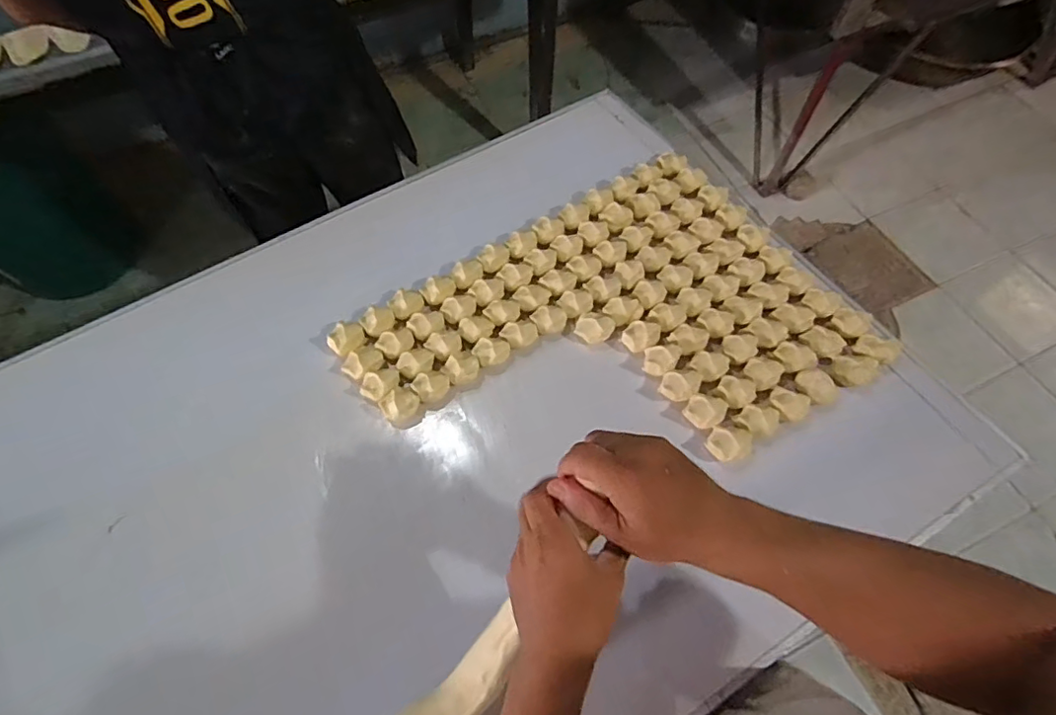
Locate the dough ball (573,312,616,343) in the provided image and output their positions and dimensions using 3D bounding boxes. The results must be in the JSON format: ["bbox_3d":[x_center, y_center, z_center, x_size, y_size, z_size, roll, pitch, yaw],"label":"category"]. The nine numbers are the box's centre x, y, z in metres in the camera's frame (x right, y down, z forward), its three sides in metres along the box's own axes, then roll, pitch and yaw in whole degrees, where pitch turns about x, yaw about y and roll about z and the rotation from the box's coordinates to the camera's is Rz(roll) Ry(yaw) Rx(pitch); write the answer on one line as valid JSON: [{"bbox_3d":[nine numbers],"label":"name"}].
[{"bbox_3d":[0.086,-0.038,0.716,0.049,0.020,0.038,17,65,8],"label":"dough ball"}]

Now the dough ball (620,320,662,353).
[{"bbox_3d":[0.145,-0.030,0.702,0.043,0.028,0.034,-29,67,-14],"label":"dough ball"}]

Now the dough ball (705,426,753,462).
[{"bbox_3d":[0.228,0.099,0.633,0.044,0.032,0.041,0,64,0],"label":"dough ball"}]

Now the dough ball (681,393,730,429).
[{"bbox_3d":[0.208,0.061,0.649,0.042,0.026,0.045,0,64,0],"label":"dough ball"}]

